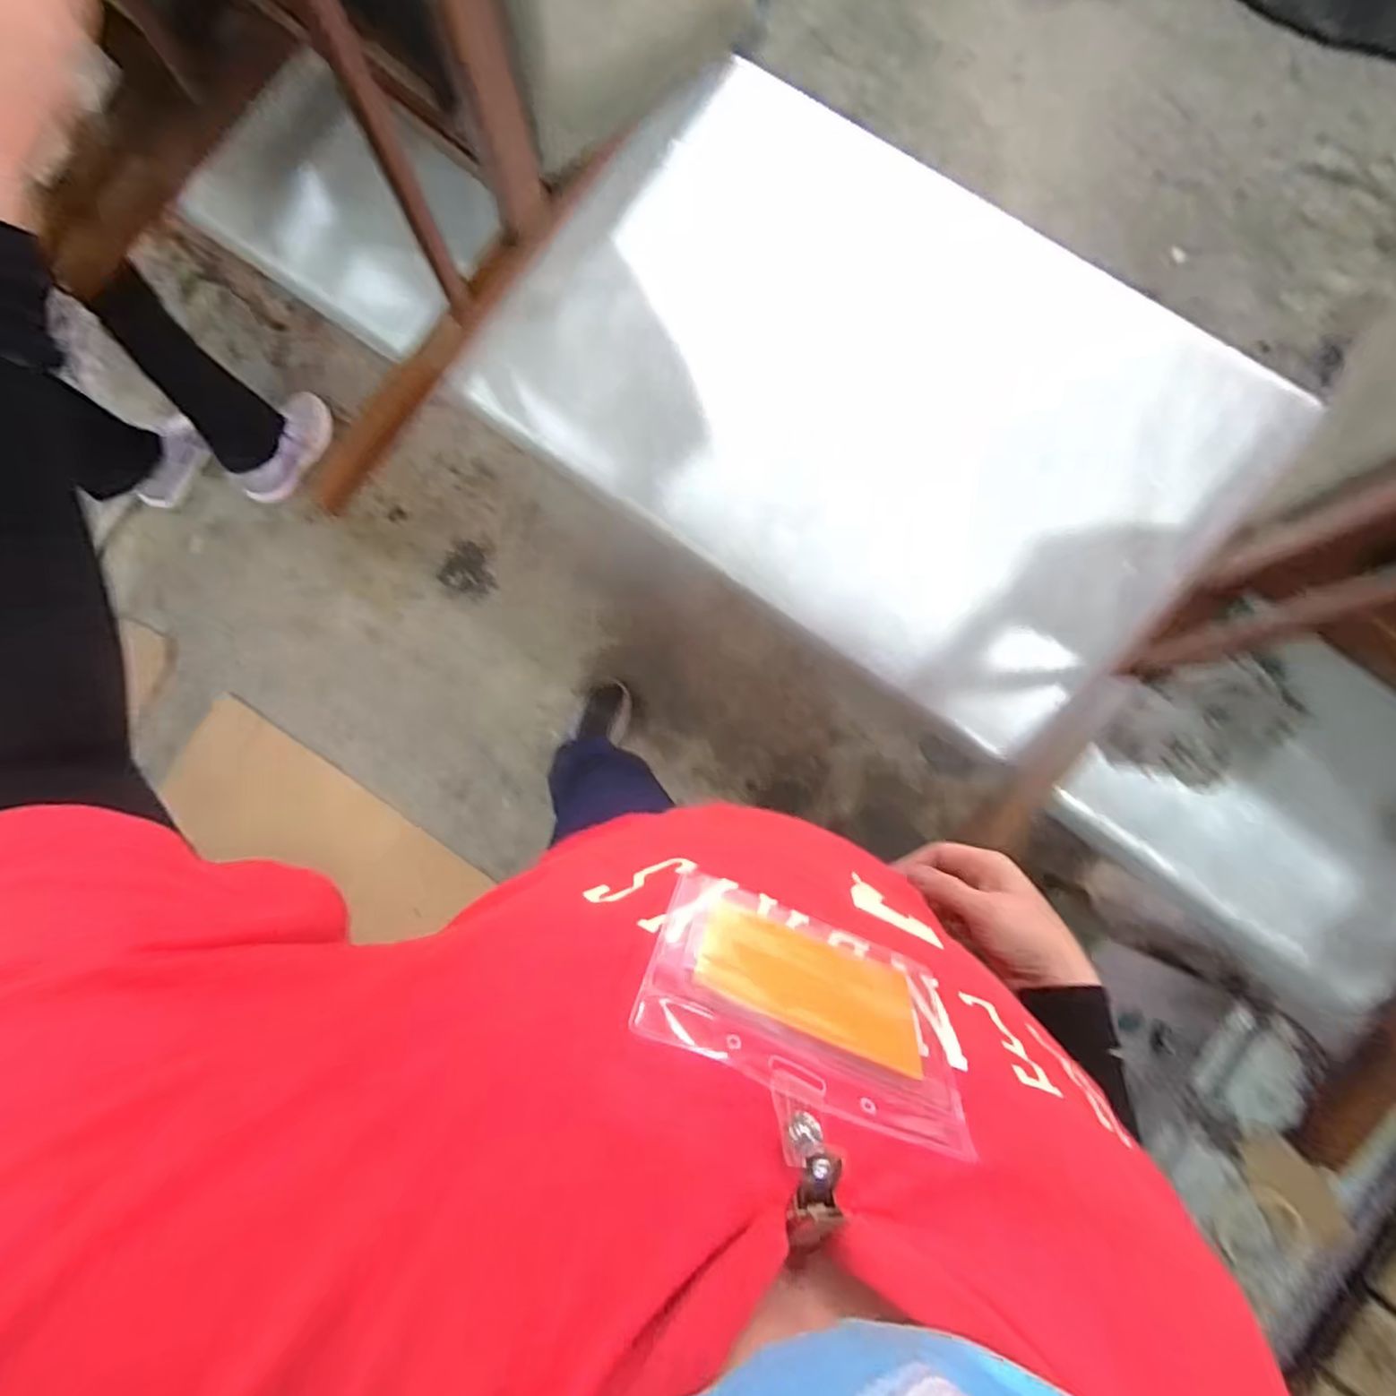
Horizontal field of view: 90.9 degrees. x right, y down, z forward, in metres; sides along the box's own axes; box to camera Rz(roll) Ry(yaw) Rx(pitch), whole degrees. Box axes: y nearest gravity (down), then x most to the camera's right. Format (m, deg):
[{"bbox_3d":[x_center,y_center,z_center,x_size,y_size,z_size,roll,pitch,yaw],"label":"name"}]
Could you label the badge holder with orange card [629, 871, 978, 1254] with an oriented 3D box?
[{"bbox_3d":[0.032,0.103,0.217,0.102,0.117,0.008,23,107,4],"label":"badge holder with orange card"}]

